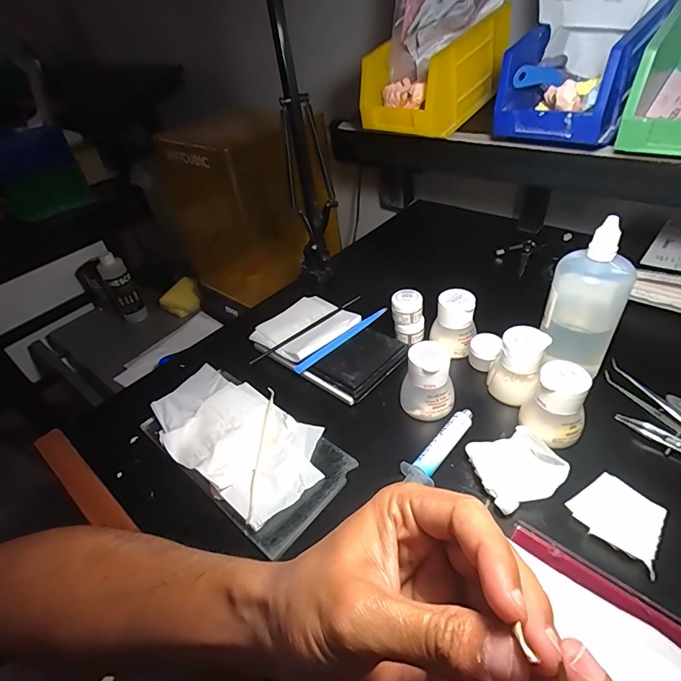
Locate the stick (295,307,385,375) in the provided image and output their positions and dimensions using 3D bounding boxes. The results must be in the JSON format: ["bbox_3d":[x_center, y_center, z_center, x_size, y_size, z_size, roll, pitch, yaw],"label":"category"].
[{"bbox_3d":[0.004,-0.003,0.459,0.134,0.008,0.010,-35,48,-27],"label":"stick"}]

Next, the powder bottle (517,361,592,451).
[{"bbox_3d":[0.181,0.051,0.345,0.046,0.054,0.043,19,48,27],"label":"powder bottle"}]

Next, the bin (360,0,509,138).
[{"bbox_3d":[0.104,-0.308,0.480,0.101,0.093,0.140,28,52,34],"label":"bin"}]

